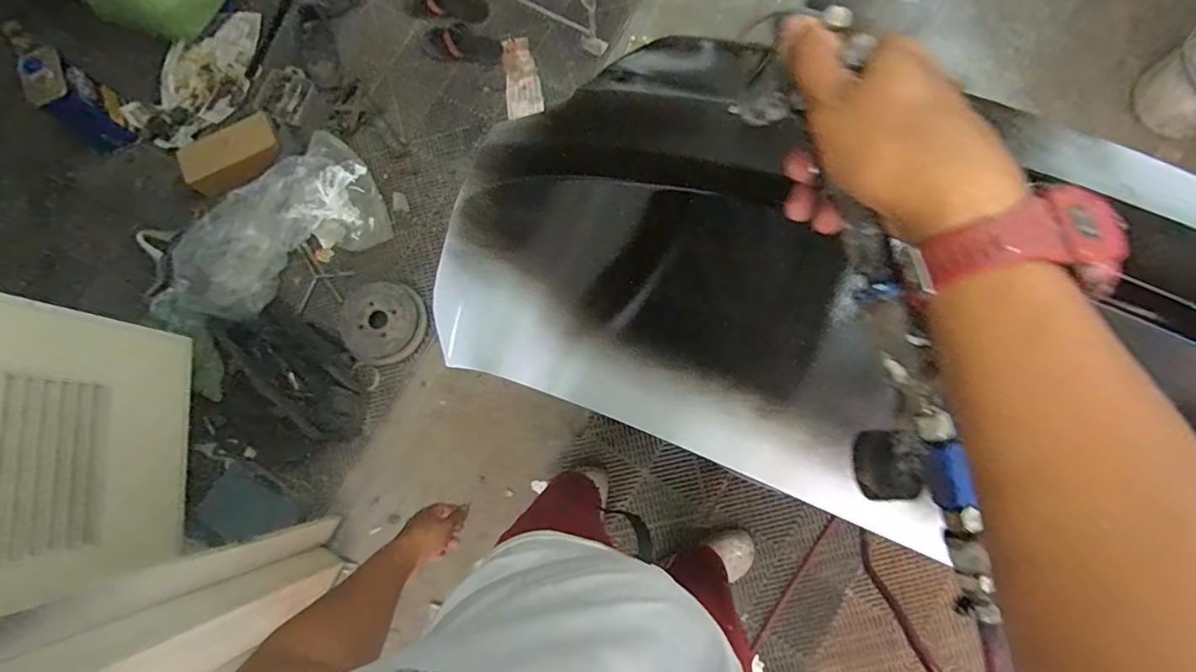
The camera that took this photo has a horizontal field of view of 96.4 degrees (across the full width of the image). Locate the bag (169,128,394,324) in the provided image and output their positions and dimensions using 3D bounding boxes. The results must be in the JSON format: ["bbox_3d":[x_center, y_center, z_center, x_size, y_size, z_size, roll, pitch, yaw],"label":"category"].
[{"bbox_3d":[-0.894,-0.298,1.525,0.356,0.128,0.605,40,67,7],"label":"bag"}]

